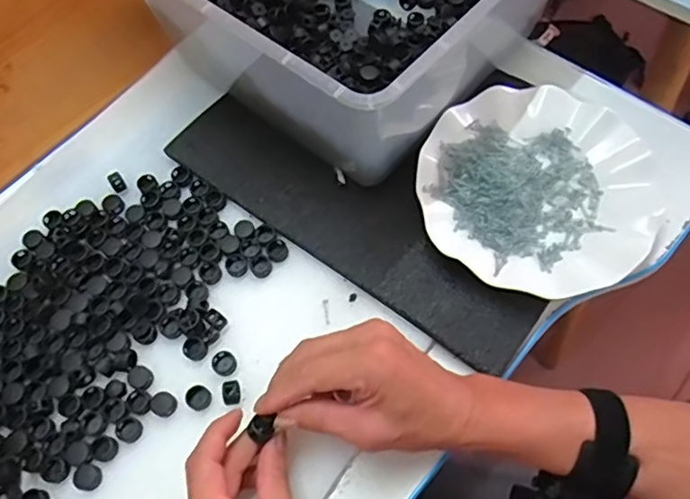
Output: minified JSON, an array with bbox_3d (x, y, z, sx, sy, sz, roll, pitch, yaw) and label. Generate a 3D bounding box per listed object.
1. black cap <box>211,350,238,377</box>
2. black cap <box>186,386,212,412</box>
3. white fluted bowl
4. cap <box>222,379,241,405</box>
[{"bbox_3d":[-0.090,0.084,0.434,0.018,0.006,0.017,-1,66,2],"label":"black cap"},{"bbox_3d":[-0.106,0.108,0.422,0.017,0.008,0.017,-1,66,2],"label":"black cap"},{"bbox_3d":[0.152,-0.049,0.466,0.179,0.023,0.182,-1,66,2],"label":"white fluted bowl"},{"bbox_3d":[-0.082,0.103,0.419,0.012,0.010,0.018,-10,66,-2],"label":"cap"}]

